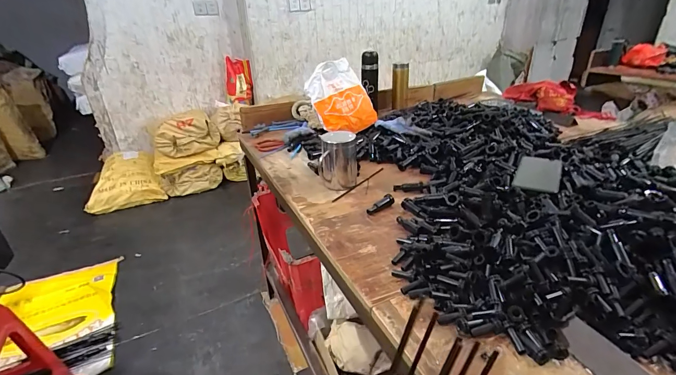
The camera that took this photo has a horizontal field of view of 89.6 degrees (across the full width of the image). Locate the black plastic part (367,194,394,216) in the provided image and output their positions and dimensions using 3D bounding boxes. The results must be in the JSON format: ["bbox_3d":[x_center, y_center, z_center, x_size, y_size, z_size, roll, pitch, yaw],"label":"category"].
[{"bbox_3d":[0.088,0.036,0.707,0.071,0.020,0.019,-23,33,-34],"label":"black plastic part"}]

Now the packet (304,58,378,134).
[{"bbox_3d":[0.009,-0.284,1.090,0.207,0.234,0.061,-28,7,-24],"label":"packet"}]

